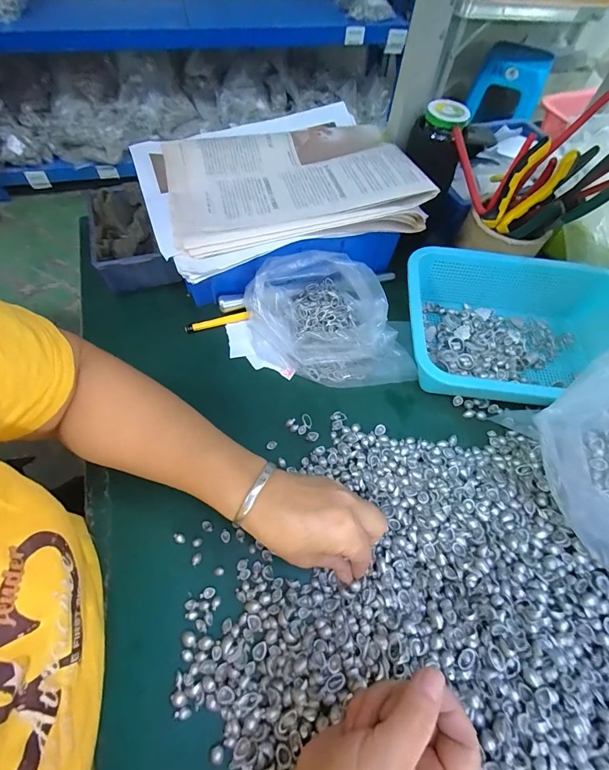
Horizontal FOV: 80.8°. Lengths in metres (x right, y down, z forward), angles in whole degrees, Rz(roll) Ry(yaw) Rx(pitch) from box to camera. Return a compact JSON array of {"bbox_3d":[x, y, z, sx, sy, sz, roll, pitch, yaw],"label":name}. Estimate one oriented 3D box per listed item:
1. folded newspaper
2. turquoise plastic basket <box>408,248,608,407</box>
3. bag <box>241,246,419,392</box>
[{"bbox_3d":[-0.028,-0.246,0.427,0.295,0.036,0.210,-14,61,-12],"label":"folded newspaper"},{"bbox_3d":[0.257,-0.065,0.418,0.263,0.063,0.173,4,60,0],"label":"turquoise plastic basket"},{"bbox_3d":[0.032,-0.073,0.410,0.180,0.070,0.152,-15,62,-10],"label":"bag"}]

